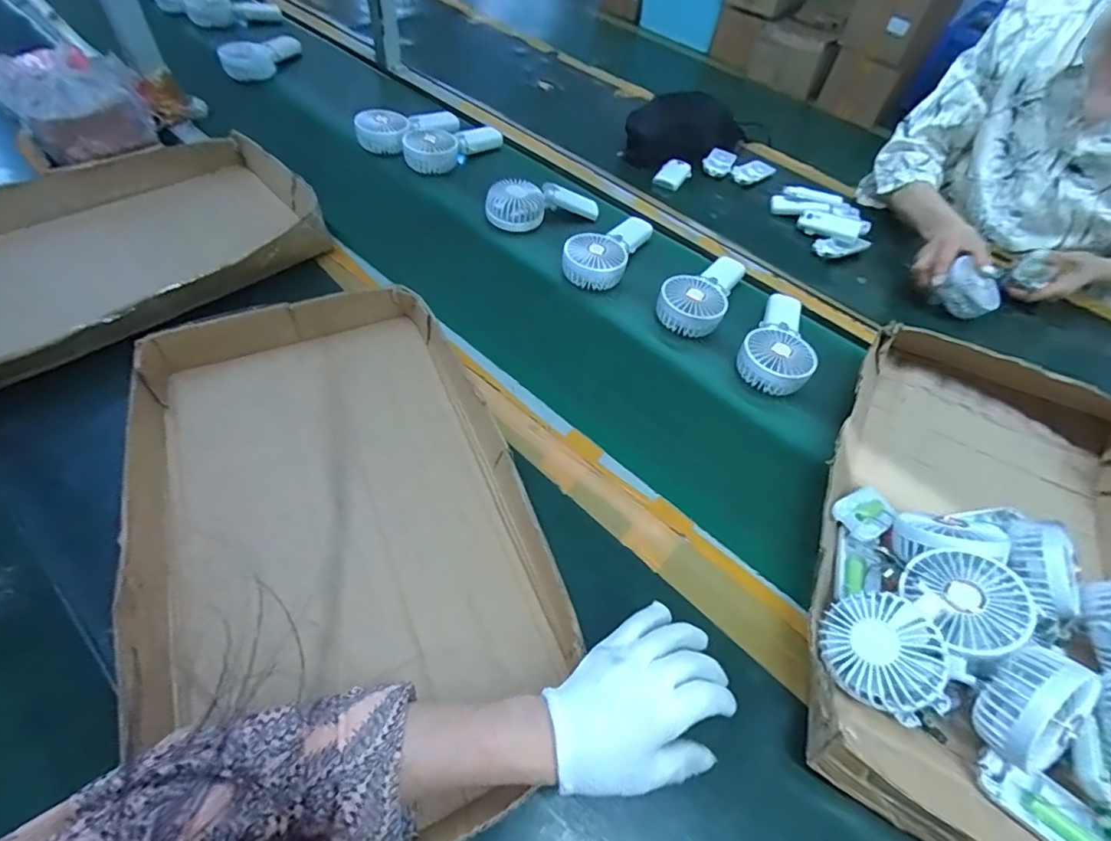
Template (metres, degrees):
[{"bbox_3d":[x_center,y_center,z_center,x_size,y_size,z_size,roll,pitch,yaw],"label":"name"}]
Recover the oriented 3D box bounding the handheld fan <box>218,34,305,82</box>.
[{"bbox_3d":[-0.625,-0.788,1.129,0.087,0.054,0.257,17,49,10],"label":"handheld fan"}]

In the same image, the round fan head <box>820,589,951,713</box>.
[{"bbox_3d":[0.262,0.184,0.424,0.086,0.038,0.082,9,72,38],"label":"round fan head"}]

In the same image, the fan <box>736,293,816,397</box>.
[{"bbox_3d":[0.305,-0.104,0.700,0.086,0.057,0.183,27,52,18],"label":"fan"}]

